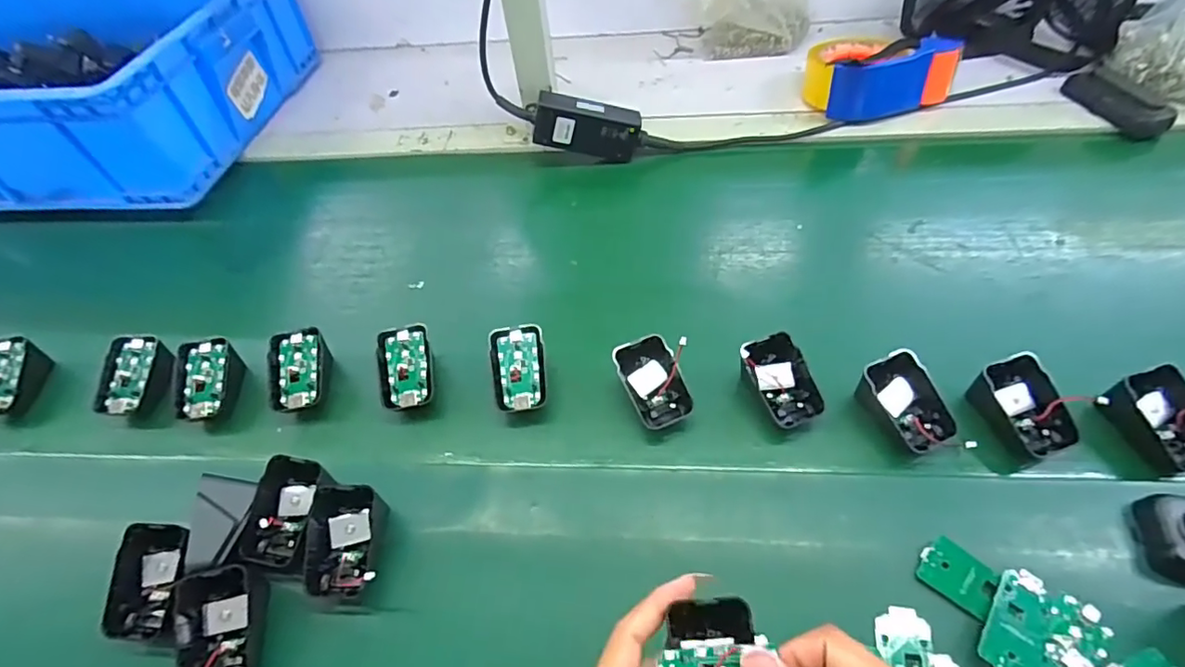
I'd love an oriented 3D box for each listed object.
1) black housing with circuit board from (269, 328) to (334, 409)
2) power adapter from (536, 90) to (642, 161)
[{"bbox_3d":[-0.249,0.035,0.466,0.041,0.044,0.063,-3,52,4],"label":"black housing with circuit board"},{"bbox_3d":[-0.006,-0.226,0.610,0.112,0.053,0.027,9,52,-9],"label":"power adapter"}]

